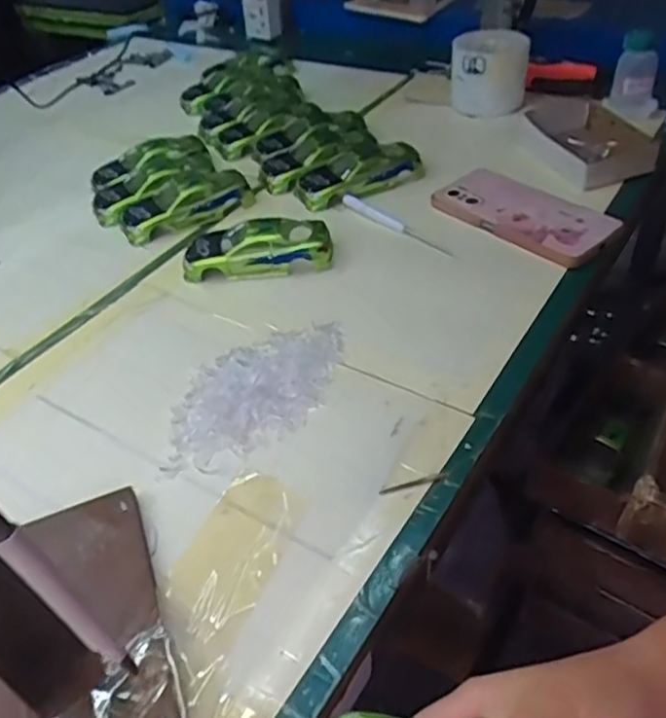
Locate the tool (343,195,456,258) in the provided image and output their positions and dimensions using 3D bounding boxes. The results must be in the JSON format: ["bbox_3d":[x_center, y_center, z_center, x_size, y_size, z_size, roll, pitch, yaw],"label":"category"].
[{"bbox_3d":[0.056,-0.126,0.605,0.014,0.008,0.128,-35,49,-28],"label":"tool"}]

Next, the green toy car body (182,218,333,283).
[{"bbox_3d":[-0.066,-0.099,0.576,0.126,0.039,0.052,-5,42,1],"label":"green toy car body"}]

